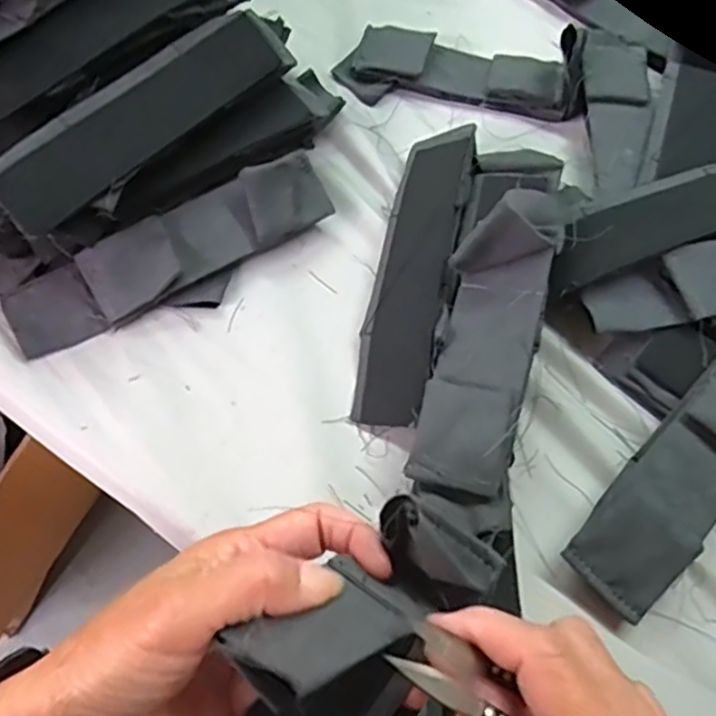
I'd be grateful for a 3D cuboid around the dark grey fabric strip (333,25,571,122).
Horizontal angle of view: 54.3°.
[{"bbox_3d":[0.068,-0.201,0.495,0.159,0.017,0.057,11,63,6],"label":"dark grey fabric strip"}]

